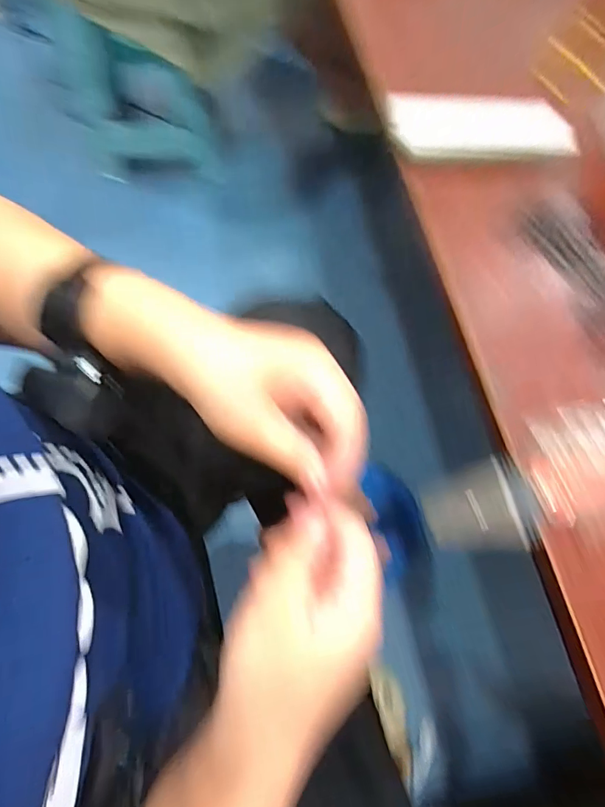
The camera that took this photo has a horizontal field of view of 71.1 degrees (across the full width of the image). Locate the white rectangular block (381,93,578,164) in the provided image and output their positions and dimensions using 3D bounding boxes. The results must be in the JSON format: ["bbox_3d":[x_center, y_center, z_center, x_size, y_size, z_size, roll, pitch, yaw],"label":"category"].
[{"bbox_3d":[0.133,-0.204,0.314,0.138,0.018,0.049,-4,72,-4],"label":"white rectangular block"}]

